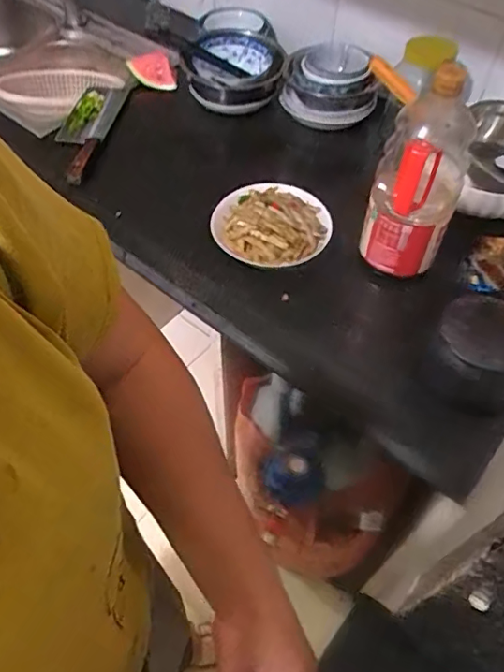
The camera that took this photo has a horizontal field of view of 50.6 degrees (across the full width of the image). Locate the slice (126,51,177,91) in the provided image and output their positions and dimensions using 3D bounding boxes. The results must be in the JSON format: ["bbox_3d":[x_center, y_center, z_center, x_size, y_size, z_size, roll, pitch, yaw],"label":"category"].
[{"bbox_3d":[-0.220,-0.575,1.161,0.082,0.042,0.102,-20,57,-14],"label":"slice"}]

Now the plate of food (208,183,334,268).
[{"bbox_3d":[0.031,-0.181,0.834,0.182,0.044,0.167,0,54,0],"label":"plate of food"}]

